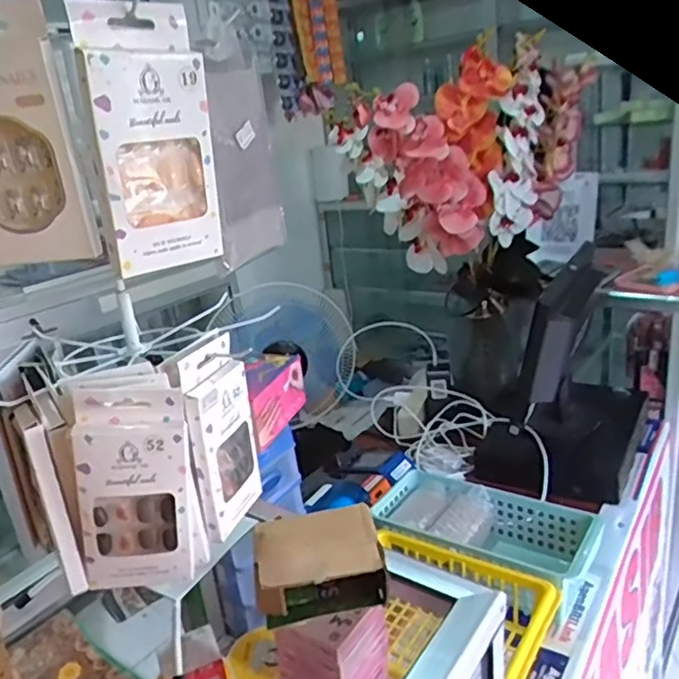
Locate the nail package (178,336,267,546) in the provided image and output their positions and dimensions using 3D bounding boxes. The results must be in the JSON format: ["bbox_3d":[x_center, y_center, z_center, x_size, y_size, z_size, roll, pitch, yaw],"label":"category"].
[{"bbox_3d":[-0.086,0.071,0.461,0.024,0.133,0.071,0,21,18],"label":"nail package"}]

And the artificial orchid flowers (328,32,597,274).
[{"bbox_3d":[0.242,-0.350,1.190,0.448,0.343,0.291,-14,21,-20],"label":"artificial orchid flowers"}]

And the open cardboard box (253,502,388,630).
[{"bbox_3d":[-0.017,0.187,0.505,0.100,0.058,0.072,-10,20,-9],"label":"open cardboard box"}]

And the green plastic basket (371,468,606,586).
[{"bbox_3d":[0.194,0.276,0.846,0.283,0.084,0.135,7,24,35],"label":"green plastic basket"}]

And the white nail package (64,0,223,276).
[{"bbox_3d":[-0.105,-0.113,0.349,0.068,0.141,0.014,-20,26,-38],"label":"white nail package"}]

